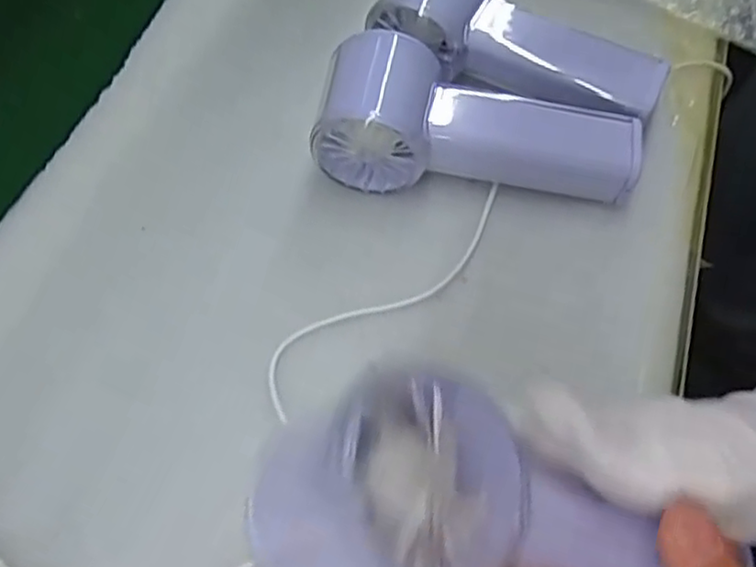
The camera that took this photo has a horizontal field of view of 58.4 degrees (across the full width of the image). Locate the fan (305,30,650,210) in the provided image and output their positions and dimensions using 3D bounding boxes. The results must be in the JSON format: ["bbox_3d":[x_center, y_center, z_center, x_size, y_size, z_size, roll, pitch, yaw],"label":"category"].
[{"bbox_3d":[0.047,-0.077,0.327,0.153,0.061,0.058,3,60,5],"label":"fan"}]

